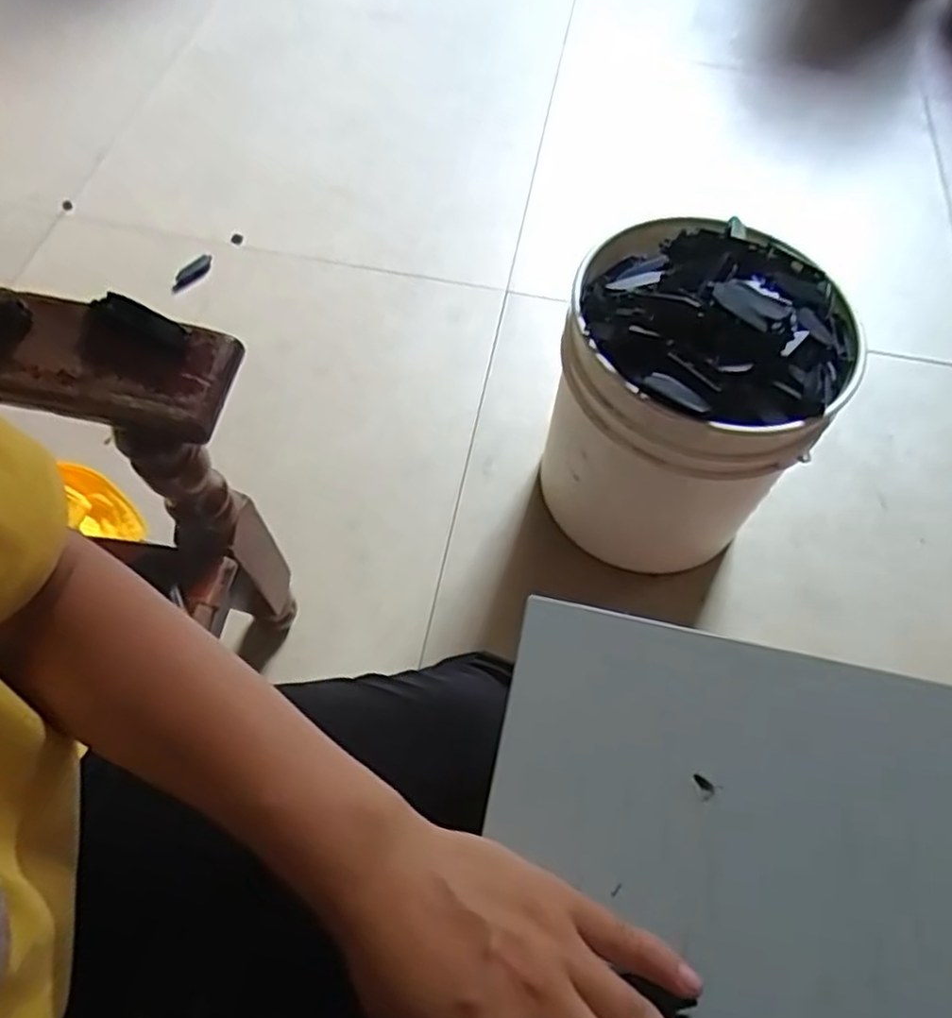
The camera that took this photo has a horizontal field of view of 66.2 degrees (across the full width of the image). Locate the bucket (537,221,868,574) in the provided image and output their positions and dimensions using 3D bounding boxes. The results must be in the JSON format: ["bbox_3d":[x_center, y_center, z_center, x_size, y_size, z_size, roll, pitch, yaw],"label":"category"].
[{"bbox_3d":[0.240,-0.117,0.870,0.279,0.386,0.262,1,60,-2],"label":"bucket"}]

